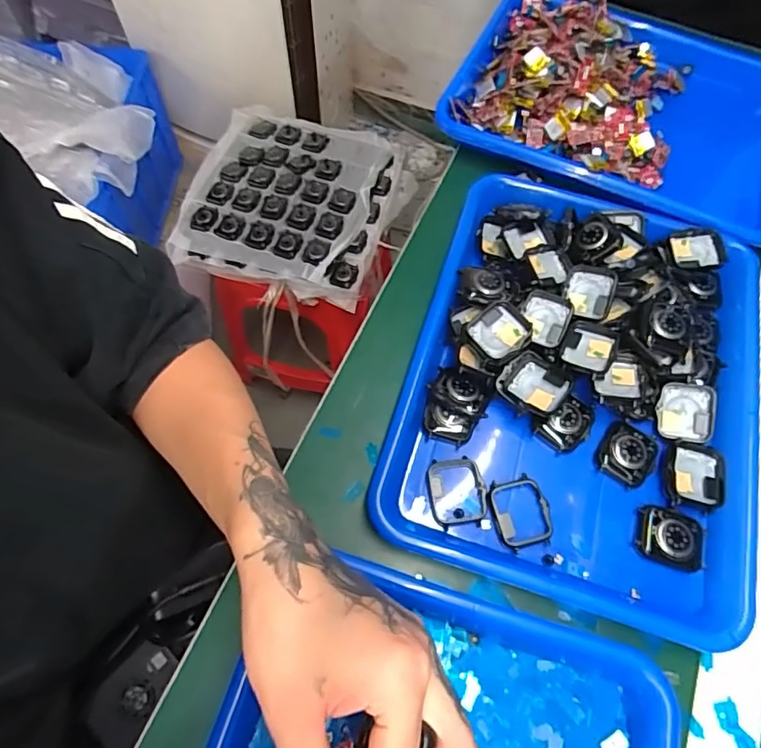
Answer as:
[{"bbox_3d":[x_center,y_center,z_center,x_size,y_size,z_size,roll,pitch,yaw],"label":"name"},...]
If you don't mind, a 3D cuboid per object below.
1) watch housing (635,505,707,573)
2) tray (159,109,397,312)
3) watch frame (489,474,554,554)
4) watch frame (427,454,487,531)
[{"bbox_3d":[0.201,0.112,0.349,0.045,0.012,0.038,15,65,6],"label":"watch housing"},{"bbox_3d":[-0.154,-0.297,0.870,0.321,0.056,0.348,12,65,4],"label":"tray"},{"bbox_3d":[0.097,0.095,0.353,0.038,0.009,0.046,-11,66,-7],"label":"watch frame"},{"bbox_3d":[0.053,0.083,0.360,0.040,0.012,0.047,-6,65,-5],"label":"watch frame"}]

